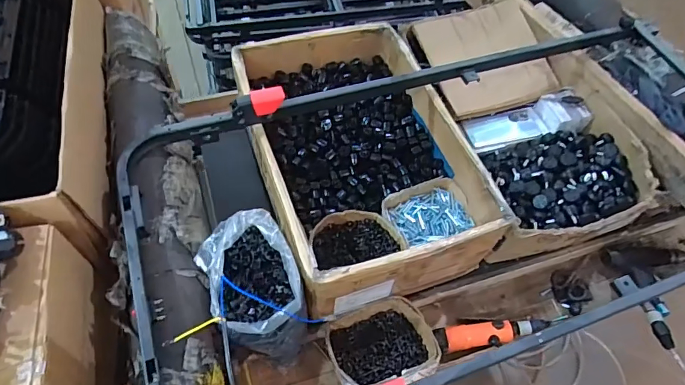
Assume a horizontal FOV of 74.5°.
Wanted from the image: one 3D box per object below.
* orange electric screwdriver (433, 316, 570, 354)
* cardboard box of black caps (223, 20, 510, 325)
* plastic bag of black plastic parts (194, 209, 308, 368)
[{"bbox_3d":[0.264,0.245,0.794,0.207,0.045,0.053,-3,57,-6],"label":"orange electric screwdriver"},{"bbox_3d":[0.024,-0.079,0.852,0.349,0.148,0.532,-17,60,-14],"label":"cardboard box of black caps"},{"bbox_3d":[-0.132,0.149,0.687,0.129,0.141,0.194,-22,61,-17],"label":"plastic bag of black plastic parts"}]

